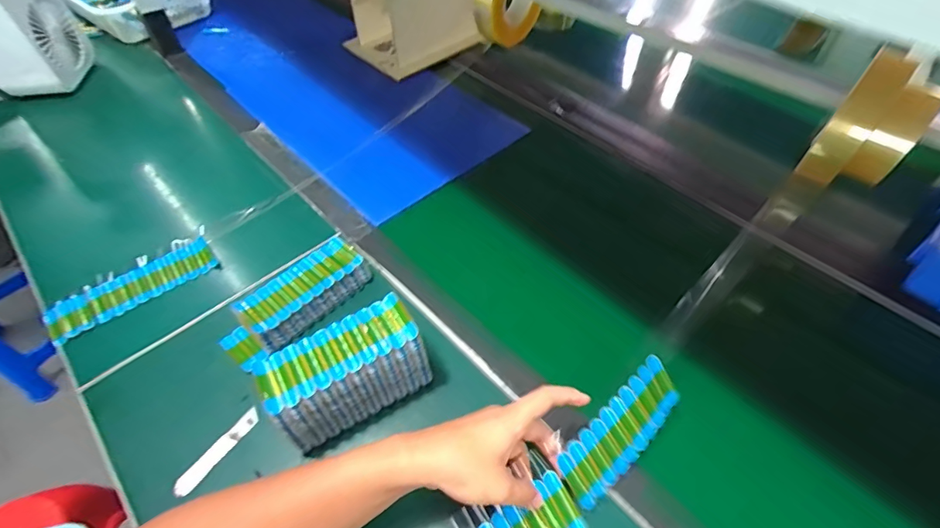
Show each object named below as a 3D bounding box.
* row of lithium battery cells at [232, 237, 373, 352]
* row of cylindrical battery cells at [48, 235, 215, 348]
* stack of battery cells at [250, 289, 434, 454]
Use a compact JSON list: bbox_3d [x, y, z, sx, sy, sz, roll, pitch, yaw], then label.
[{"bbox_3d":[-0.204,0.034,0.570,0.073,0.041,0.151,33,57,24],"label":"row of lithium battery cells"},{"bbox_3d":[-0.434,0.032,0.595,0.194,0.023,0.068,-31,57,-24],"label":"row of cylindrical battery cells"},{"bbox_3d":[-0.125,0.113,0.473,0.151,0.100,0.072,-25,55,-20],"label":"stack of battery cells"}]

